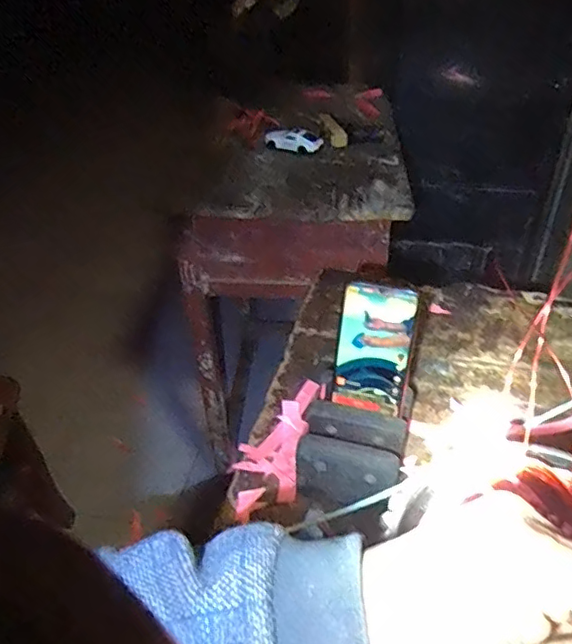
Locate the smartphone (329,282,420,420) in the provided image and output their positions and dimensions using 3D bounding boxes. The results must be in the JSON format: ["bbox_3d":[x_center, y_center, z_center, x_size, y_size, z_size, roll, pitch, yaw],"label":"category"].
[{"bbox_3d":[0.092,0.029,0.586,0.075,0.136,0.008,14,22,14],"label":"smartphone"}]

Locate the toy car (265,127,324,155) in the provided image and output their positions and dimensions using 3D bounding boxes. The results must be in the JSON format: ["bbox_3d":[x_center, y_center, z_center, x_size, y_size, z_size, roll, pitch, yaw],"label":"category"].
[{"bbox_3d":[0.012,-0.311,0.959,0.094,0.031,0.037,10,41,14],"label":"toy car"}]

